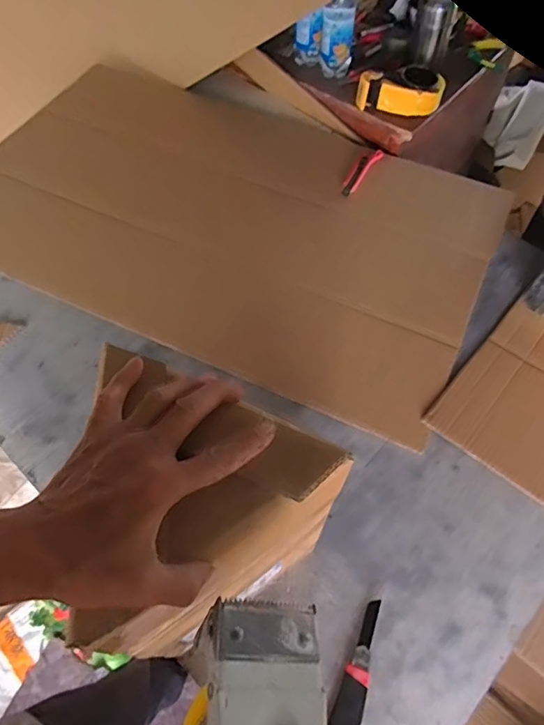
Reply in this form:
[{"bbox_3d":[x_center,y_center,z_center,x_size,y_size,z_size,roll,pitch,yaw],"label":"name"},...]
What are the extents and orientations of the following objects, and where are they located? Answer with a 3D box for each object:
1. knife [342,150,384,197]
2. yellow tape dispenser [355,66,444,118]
[{"bbox_3d":[0.188,-0.401,1.078,0.029,0.028,0.141,31,65,16],"label":"knife"},{"bbox_3d":[0.271,-0.576,1.074,0.170,0.052,0.096,17,62,8],"label":"yellow tape dispenser"}]

